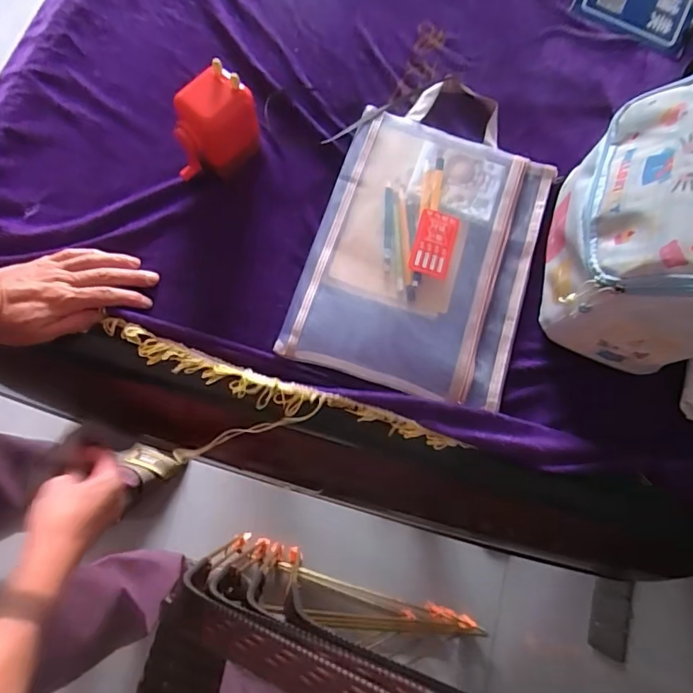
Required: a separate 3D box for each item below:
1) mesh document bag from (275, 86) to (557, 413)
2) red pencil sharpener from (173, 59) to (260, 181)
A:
[{"bbox_3d":[0.092,-0.131,0.564,0.242,0.018,0.359,16,75,3],"label":"mesh document bag"},{"bbox_3d":[-0.147,-0.236,0.545,0.045,0.098,0.101,42,78,9],"label":"red pencil sharpener"}]

